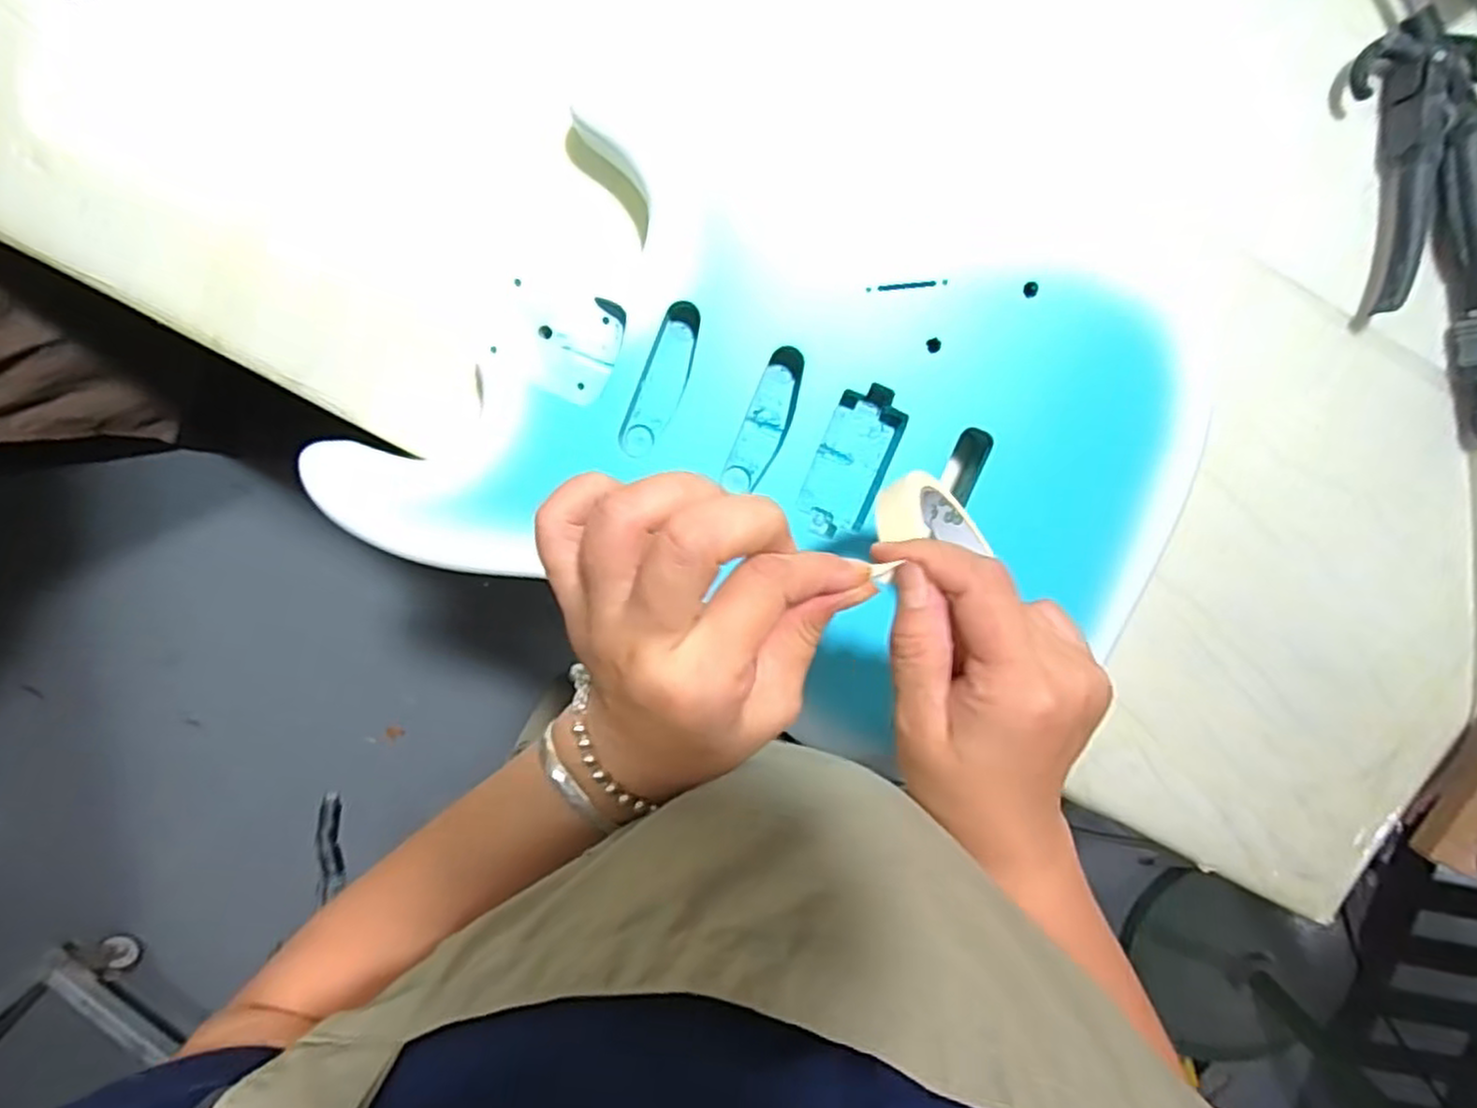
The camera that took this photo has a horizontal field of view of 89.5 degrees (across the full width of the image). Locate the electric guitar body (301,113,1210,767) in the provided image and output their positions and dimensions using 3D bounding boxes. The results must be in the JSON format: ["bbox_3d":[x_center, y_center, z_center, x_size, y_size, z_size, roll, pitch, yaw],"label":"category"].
[{"bbox_3d":[0.028,-0.062,0.420,0.414,0.047,0.286,26,98,-5],"label":"electric guitar body"}]

